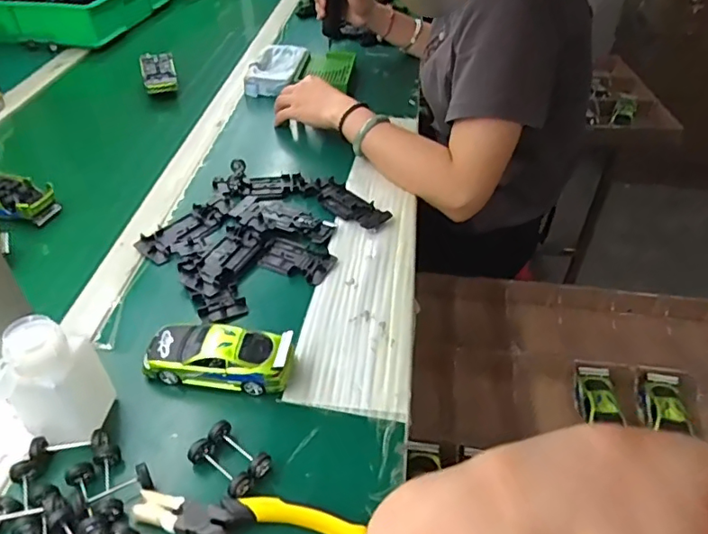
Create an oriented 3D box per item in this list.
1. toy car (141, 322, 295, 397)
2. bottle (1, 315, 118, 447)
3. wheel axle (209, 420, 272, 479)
[{"bbox_3d":[-0.119,0.076,0.489,0.128,0.038,0.049,6,41,5],"label":"toy car"},{"bbox_3d":[-0.230,0.085,0.418,0.059,0.101,0.053,4,43,-1],"label":"bottle"},{"bbox_3d":[-0.092,0.143,0.435,0.056,0.017,0.022,26,47,26],"label":"wheel axle"}]

